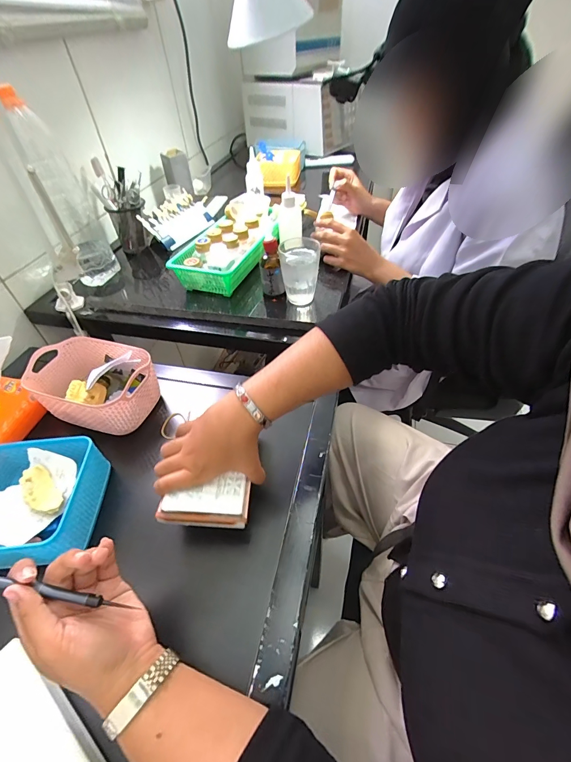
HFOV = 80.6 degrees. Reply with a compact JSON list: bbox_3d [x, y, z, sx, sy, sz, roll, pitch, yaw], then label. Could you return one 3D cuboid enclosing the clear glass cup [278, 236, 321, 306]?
[{"bbox_3d":[0.027,-0.186,0.583,0.061,0.109,0.067,-1,46,2],"label":"clear glass cup"}]

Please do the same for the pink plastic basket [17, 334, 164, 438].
[{"bbox_3d":[-0.284,0.005,0.511,0.172,0.076,0.116,14,49,16],"label":"pink plastic basket"}]

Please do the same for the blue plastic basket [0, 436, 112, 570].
[{"bbox_3d":[-0.295,0.138,0.392,0.126,0.060,0.131,-5,46,-2],"label":"blue plastic basket"}]

